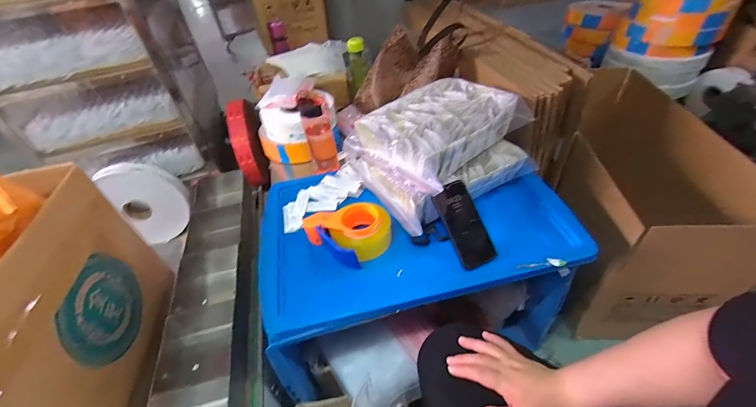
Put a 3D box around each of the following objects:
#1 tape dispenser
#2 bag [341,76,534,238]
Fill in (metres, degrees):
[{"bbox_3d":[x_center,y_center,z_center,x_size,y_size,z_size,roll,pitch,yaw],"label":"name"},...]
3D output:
[{"bbox_3d":[-0.052,0.058,0.697,0.157,0.061,0.135,-29,48,-22],"label":"tape dispenser"},{"bbox_3d":[0.124,-0.126,0.748,0.348,0.167,0.264,-34,50,-25],"label":"bag"}]

